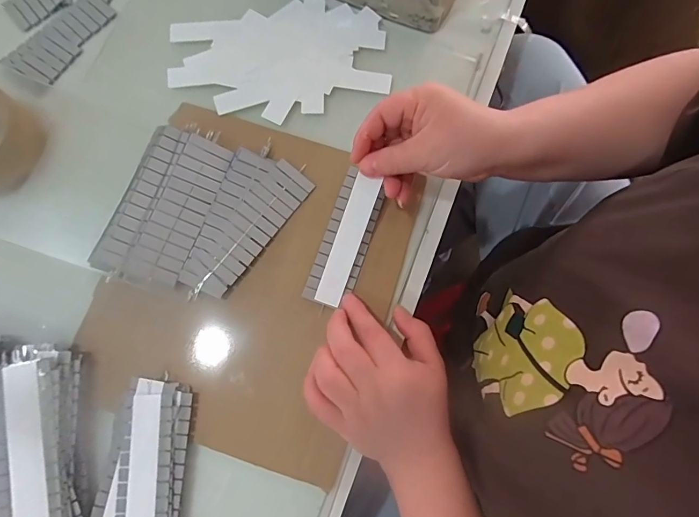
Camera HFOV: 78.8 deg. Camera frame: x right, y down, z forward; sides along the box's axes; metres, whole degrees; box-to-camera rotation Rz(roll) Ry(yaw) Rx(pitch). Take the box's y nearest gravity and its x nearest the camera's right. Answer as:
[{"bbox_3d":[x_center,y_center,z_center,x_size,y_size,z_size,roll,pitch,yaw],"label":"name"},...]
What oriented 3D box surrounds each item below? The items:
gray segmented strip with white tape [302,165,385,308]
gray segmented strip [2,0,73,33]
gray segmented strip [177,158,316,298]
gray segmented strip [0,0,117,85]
[{"bbox_3d":[-0.002,-0.017,0.369,0.039,0.004,0.117,19,78,4],"label":"gray segmented strip with white tape"},{"bbox_3d":[-0.308,-0.259,0.425,0.065,0.004,0.043,-39,81,-7],"label":"gray segmented strip"},{"bbox_3d":[-0.086,-0.026,0.365,0.039,0.004,0.132,38,77,-2],"label":"gray segmented strip"},{"bbox_3d":[-0.277,-0.221,0.418,0.049,0.009,0.117,36,81,7],"label":"gray segmented strip"}]

